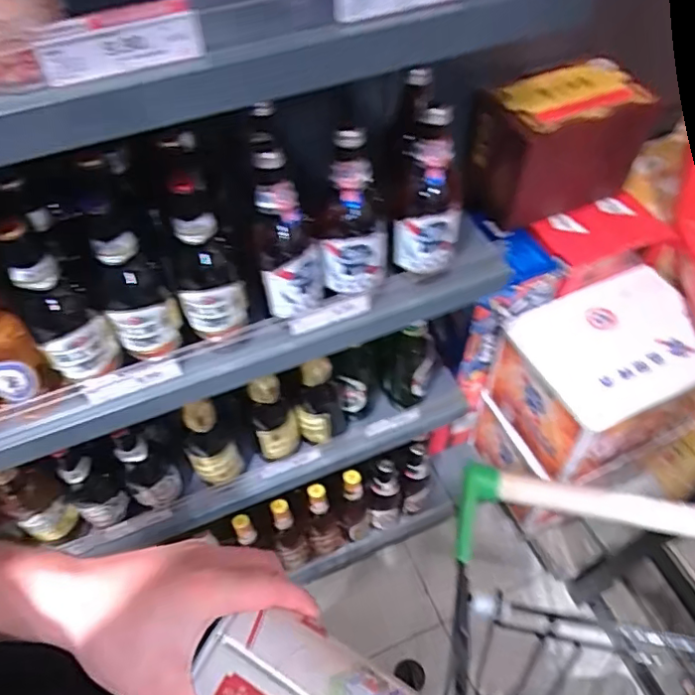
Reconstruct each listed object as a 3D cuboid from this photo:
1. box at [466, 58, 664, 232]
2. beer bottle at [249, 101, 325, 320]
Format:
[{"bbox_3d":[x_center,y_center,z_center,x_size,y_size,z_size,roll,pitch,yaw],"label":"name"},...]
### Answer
[{"bbox_3d":[0.372,-0.374,1.054,0.283,0.218,0.152,-19,55,-12],"label":"box"},{"bbox_3d":[-0.068,-0.141,0.607,0.065,0.234,0.077,-11,54,-6],"label":"beer bottle"}]

